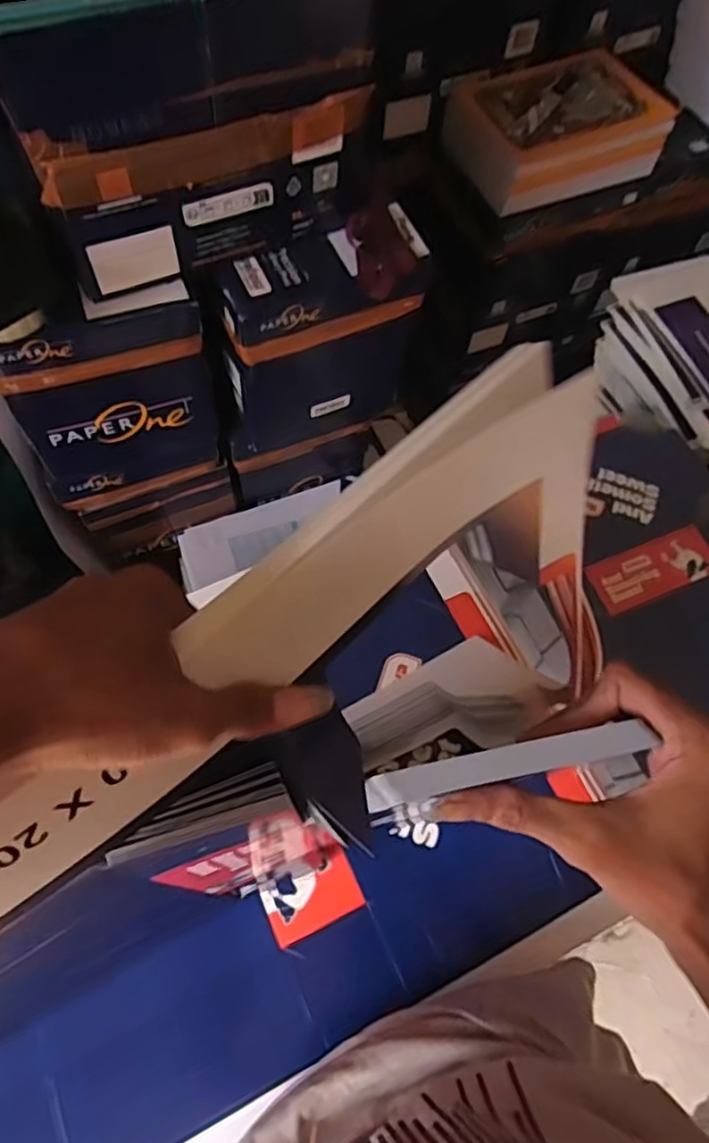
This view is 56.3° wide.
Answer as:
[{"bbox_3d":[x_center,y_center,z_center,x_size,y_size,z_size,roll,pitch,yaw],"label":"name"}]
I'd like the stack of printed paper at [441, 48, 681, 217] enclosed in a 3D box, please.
[{"bbox_3d":[0.341,-0.734,1.087,0.345,0.107,0.207,-22,68,-11],"label":"stack of printed paper"}]

